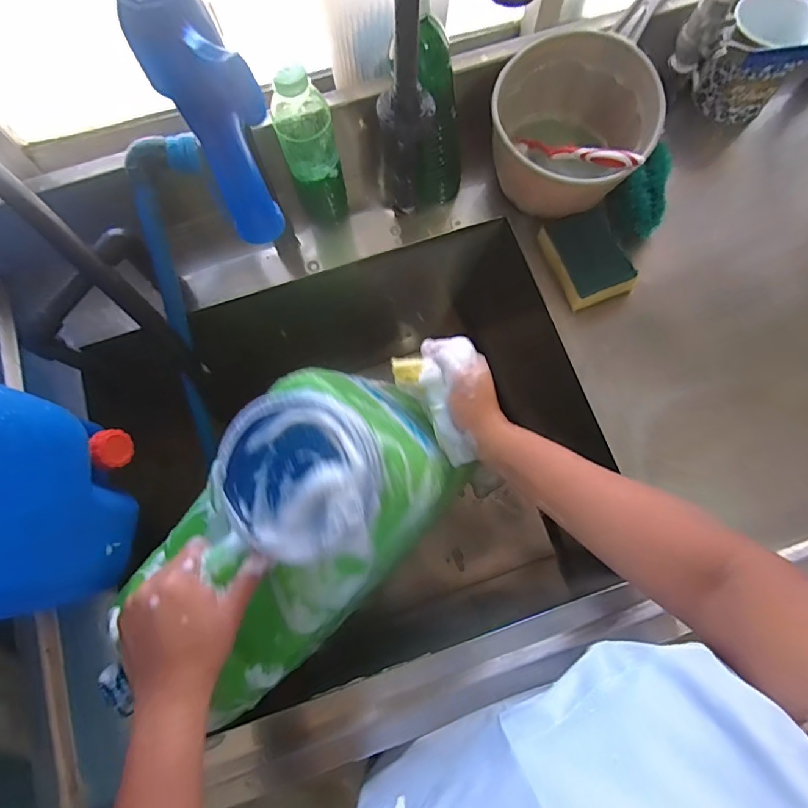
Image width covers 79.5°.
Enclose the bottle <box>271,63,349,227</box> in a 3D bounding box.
[{"bbox_3d":[-0.096,-0.261,0.512,0.056,0.172,0.047,-16,74,-4],"label":"bottle"}]

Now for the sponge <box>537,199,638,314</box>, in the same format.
[{"bbox_3d":[0.204,-0.163,0.540,0.080,0.027,0.107,-19,75,-5],"label":"sponge"}]

